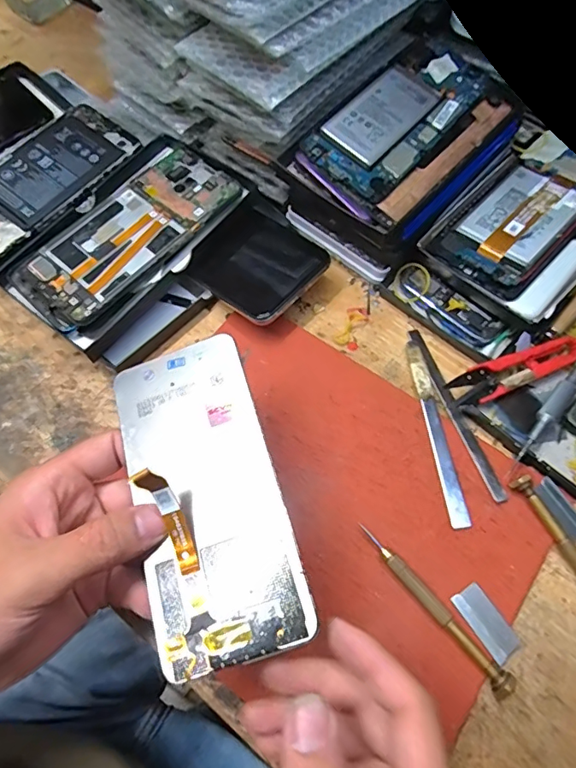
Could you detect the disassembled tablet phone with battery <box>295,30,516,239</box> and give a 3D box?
[{"bbox_3d":[0.089,-0.184,0.356,0.092,0.008,0.154,41,74,2],"label":"disassembled tablet phone with battery"}]

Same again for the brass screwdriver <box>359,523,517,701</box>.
[{"bbox_3d":[0.082,0.124,0.279,0.012,0.010,0.109,-37,71,-12],"label":"brass screwdriver"}]

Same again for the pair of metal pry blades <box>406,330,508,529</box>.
[{"bbox_3d":[0.106,0.022,0.323,0.035,0.010,0.133,-8,68,-1],"label":"pair of metal pry blades"}]

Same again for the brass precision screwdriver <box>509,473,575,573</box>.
[{"bbox_3d":[0.167,0.101,0.286,0.010,0.015,0.109,-29,70,-10],"label":"brass precision screwdriver"}]

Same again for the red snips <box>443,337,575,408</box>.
[{"bbox_3d":[0.150,-0.009,0.329,0.096,0.017,0.022,-23,69,-7],"label":"red snips"}]

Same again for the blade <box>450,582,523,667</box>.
[{"bbox_3d":[0.111,0.133,0.277,0.019,0.004,0.040,-32,70,-11],"label":"blade"}]

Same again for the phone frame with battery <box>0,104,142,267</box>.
[{"bbox_3d":[-0.193,-0.156,0.384,0.078,0.009,0.160,39,74,16],"label":"phone frame with battery"}]

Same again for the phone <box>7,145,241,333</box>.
[{"bbox_3d":[-0.114,-0.108,0.362,0.165,0.014,0.075,-42,72,-14],"label":"phone"}]

